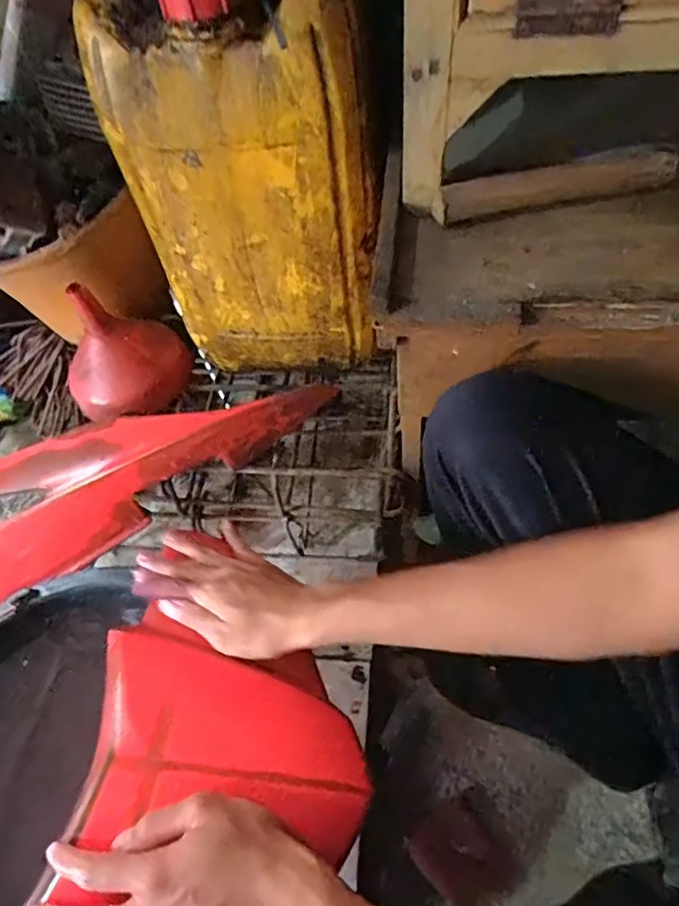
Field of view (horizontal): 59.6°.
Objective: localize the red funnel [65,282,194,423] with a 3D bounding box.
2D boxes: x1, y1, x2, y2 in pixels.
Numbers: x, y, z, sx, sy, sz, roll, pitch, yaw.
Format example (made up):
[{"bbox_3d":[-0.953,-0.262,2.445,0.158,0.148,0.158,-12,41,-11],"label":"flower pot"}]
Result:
[{"bbox_3d":[-0.259,-0.128,0.692,0.120,0.142,0.116,-20,56,-10],"label":"red funnel"}]

